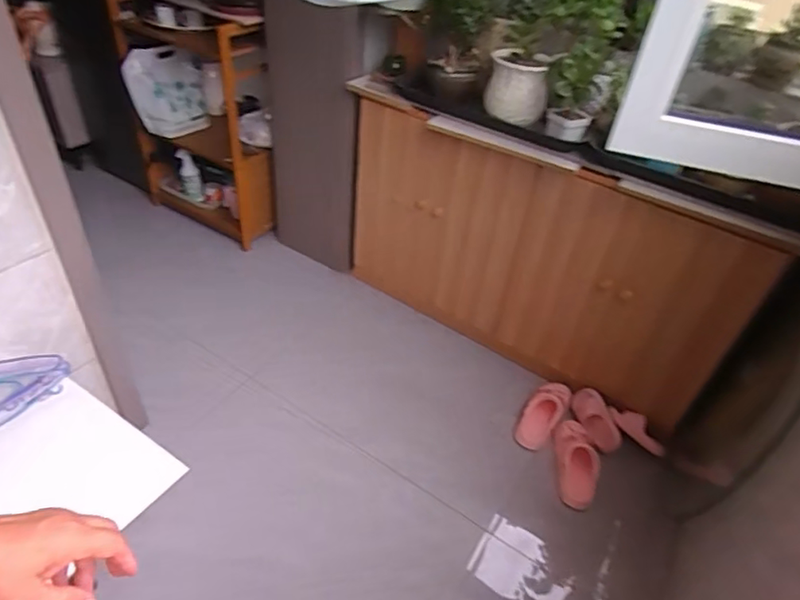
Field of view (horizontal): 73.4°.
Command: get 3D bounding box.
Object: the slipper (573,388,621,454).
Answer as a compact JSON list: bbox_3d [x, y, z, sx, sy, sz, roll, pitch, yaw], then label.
[{"bbox_3d":[0.552,0.340,1.521,0.092,0.050,0.189,-10,57,-19],"label":"slipper"}]

